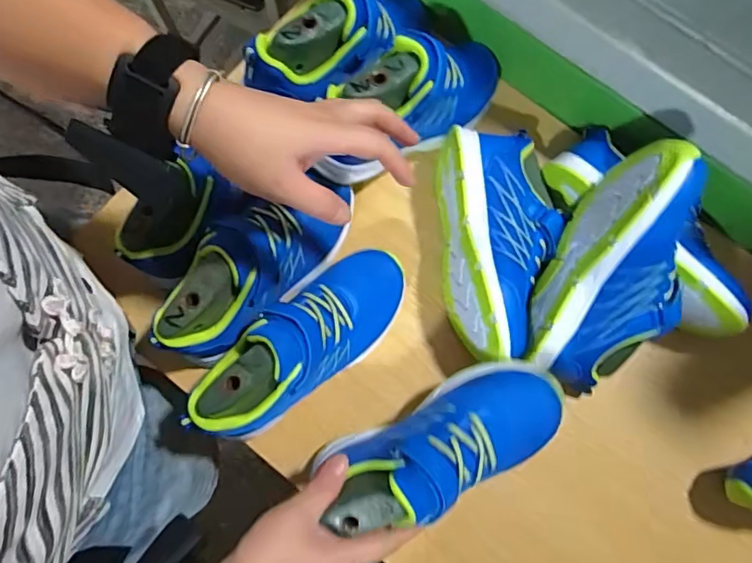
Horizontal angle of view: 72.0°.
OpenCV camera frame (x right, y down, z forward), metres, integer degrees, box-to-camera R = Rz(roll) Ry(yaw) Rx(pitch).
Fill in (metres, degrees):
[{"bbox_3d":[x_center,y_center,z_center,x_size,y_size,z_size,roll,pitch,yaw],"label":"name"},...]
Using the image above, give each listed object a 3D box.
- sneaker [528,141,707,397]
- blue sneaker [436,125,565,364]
[{"bbox_3d":[0.206,-0.003,0.445,0.100,0.079,0.226,16,113,3],"label":"sneaker"},{"bbox_3d":[0.120,-0.041,0.498,0.108,0.085,0.222,-6,79,-1],"label":"blue sneaker"}]

